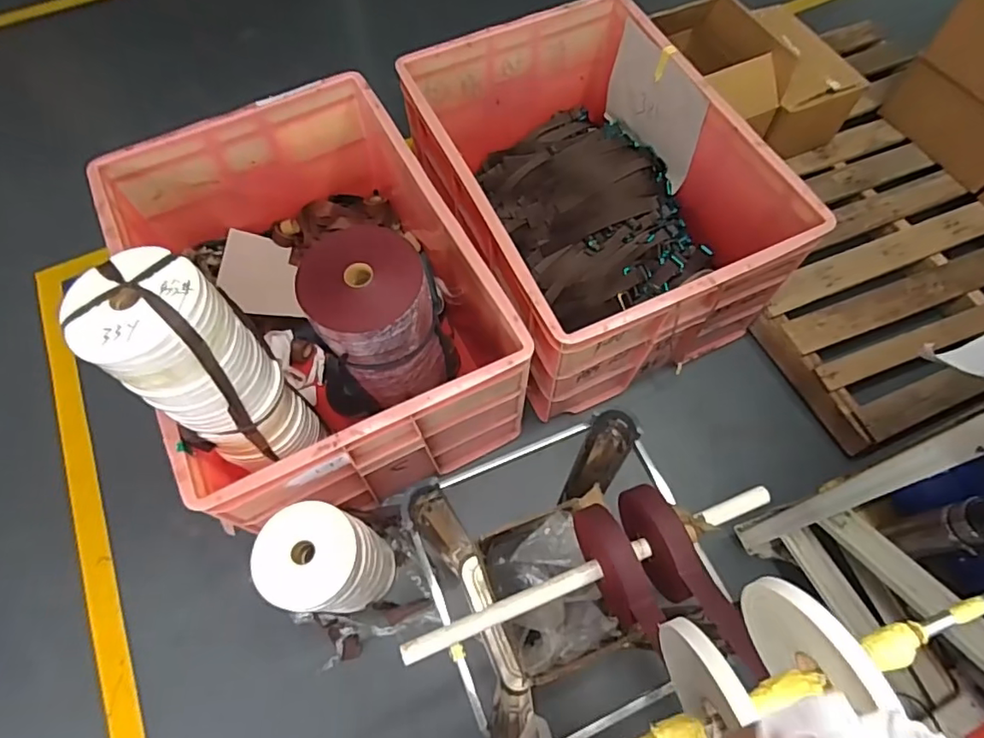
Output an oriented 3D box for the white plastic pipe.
[{"bbox_3d":[0.138,0.268,0.737,0.532,0.021,0.026,-20,66,-9],"label":"white plastic pipe"}]

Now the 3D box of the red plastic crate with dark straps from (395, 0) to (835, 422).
[{"bbox_3d":[0.222,-0.410,1.358,0.606,0.415,0.835,-24,66,-10],"label":"red plastic crate with dark straps"}]

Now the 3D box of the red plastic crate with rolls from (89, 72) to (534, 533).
[{"bbox_3d":[-0.382,-0.208,1.119,0.597,0.683,0.842,-25,66,-11],"label":"red plastic crate with rolls"}]

